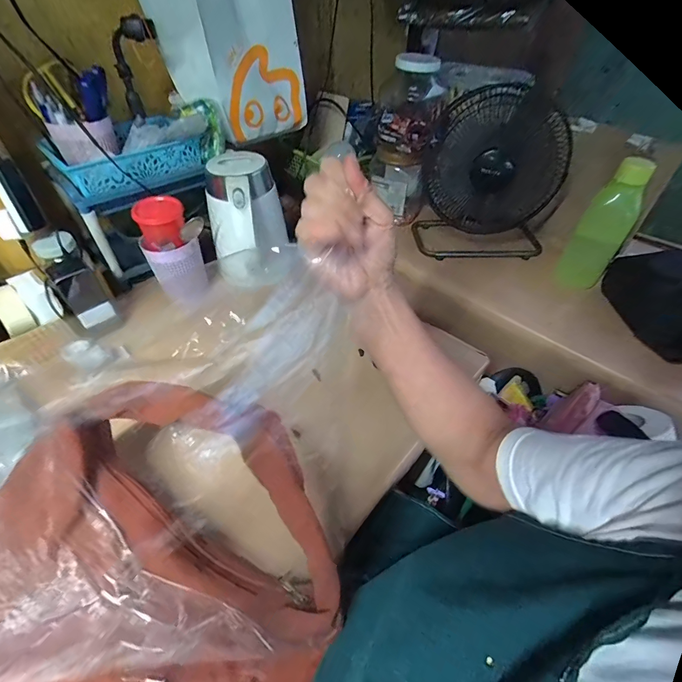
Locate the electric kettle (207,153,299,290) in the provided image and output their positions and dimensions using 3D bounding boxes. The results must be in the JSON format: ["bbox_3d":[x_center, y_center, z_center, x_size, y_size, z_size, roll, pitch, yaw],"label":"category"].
[{"bbox_3d":[-0.164,-0.209,0.675,0.132,0.204,0.151,-22,51,-21],"label":"electric kettle"}]

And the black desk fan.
[{"bbox_3d":[0.325,-0.359,0.787,0.283,0.303,0.262,20,49,16],"label":"black desk fan"}]

